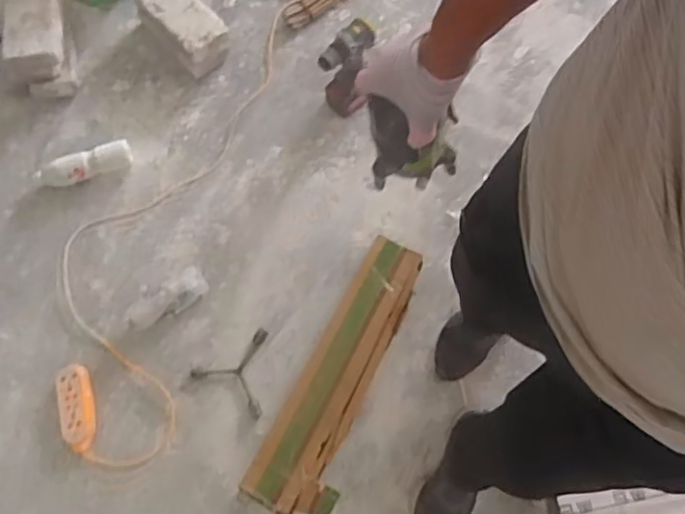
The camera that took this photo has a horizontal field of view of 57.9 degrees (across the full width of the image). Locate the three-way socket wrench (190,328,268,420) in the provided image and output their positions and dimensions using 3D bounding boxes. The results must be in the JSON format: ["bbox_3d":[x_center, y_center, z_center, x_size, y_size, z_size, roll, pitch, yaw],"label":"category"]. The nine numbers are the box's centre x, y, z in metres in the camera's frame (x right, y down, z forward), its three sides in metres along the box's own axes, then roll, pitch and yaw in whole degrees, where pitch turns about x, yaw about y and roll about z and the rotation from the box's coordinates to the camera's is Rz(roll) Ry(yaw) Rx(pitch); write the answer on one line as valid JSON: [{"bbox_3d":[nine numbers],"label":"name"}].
[{"bbox_3d":[-0.213,0.236,1.351,0.176,0.014,0.167,32,75,8],"label":"three-way socket wrench"}]

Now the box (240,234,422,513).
[{"bbox_3d":[0.012,0.250,1.301,0.173,0.105,0.595,27,74,7],"label":"box"}]

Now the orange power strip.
[{"bbox_3d":[-0.559,0.313,1.304,0.071,0.029,0.177,-12,73,-5],"label":"orange power strip"}]

